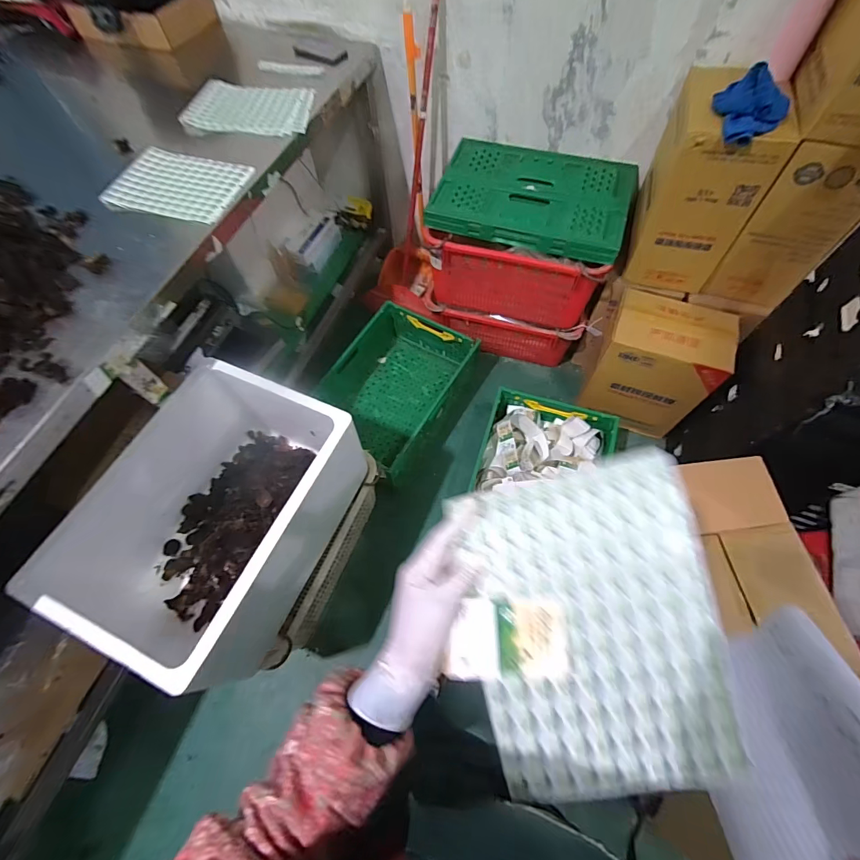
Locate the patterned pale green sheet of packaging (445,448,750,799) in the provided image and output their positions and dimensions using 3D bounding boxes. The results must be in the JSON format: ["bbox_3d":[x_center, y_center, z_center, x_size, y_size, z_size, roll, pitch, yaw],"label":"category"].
[{"bbox_3d":[0.142,0.172,0.352,0.196,0.020,0.266,-13,86,9],"label":"patterned pale green sheet of packaging"}]

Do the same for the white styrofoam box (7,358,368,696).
[{"bbox_3d":[-0.470,0.194,0.951,0.420,0.317,0.648,20,65,12],"label":"white styrofoam box"}]

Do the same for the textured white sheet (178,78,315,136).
[{"bbox_3d":[-0.470,-0.840,1.043,0.311,0.036,0.211,-2,63,1],"label":"textured white sheet"}]

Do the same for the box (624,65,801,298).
[{"bbox_3d":[0.730,-0.669,1.102,0.240,0.423,0.314,14,64,9],"label":"box"}]

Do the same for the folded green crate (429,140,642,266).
[{"bbox_3d":[0.330,-0.744,1.284,0.586,0.071,0.403,15,64,10],"label":"folded green crate"}]

